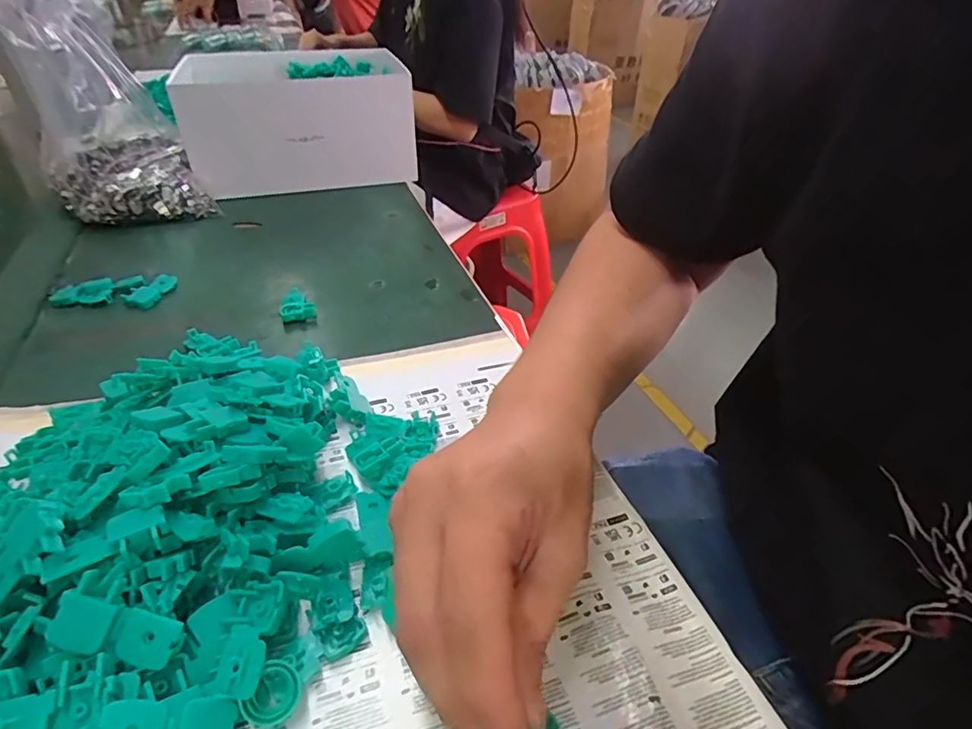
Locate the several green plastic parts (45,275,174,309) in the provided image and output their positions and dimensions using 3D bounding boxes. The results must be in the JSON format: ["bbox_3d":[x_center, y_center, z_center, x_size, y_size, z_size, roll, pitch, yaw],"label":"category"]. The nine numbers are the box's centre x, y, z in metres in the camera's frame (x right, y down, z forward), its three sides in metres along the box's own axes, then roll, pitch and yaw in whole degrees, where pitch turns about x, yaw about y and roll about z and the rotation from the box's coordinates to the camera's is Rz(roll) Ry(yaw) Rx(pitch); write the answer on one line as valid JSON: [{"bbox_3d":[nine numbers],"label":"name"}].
[{"bbox_3d":[-0.308,-0.063,0.454,0.087,0.010,0.042,2,48,-6],"label":"several green plastic parts"}]

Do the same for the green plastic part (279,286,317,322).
[{"bbox_3d":[-0.155,-0.049,0.446,0.026,0.010,0.042,-15,41,-21],"label":"green plastic part"}]

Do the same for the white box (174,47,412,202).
[{"bbox_3d":[-0.231,-0.316,0.692,0.245,0.122,0.259,-10,39,-16],"label":"white box"}]

